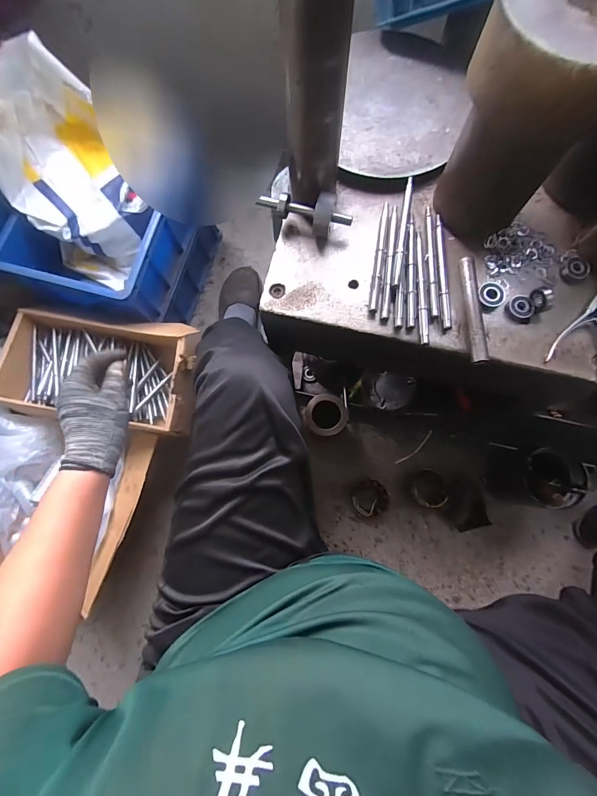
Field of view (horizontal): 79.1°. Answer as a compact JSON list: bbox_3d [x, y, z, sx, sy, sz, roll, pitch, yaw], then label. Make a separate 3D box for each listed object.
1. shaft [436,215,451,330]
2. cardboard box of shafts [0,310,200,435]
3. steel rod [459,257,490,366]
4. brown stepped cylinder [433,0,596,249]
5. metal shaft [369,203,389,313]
[{"bbox_3d":[0.189,-0.168,0.474,0.011,0.007,0.162,1,77,1],"label":"shaft"},{"bbox_3d":[-0.403,-0.058,0.720,0.360,0.110,0.231,5,77,-1],"label":"cardboard box of shafts"},{"bbox_3d":[0.221,-0.112,0.456,0.018,0.012,0.140,-1,77,1],"label":"steel rod"},{"bbox_3d":[0.244,-0.303,0.394,0.141,0.211,0.143,28,79,7],"label":"brown stepped cylinder"},{"bbox_3d":[0.109,-0.191,0.484,0.010,0.007,0.158,9,77,3],"label":"metal shaft"}]

